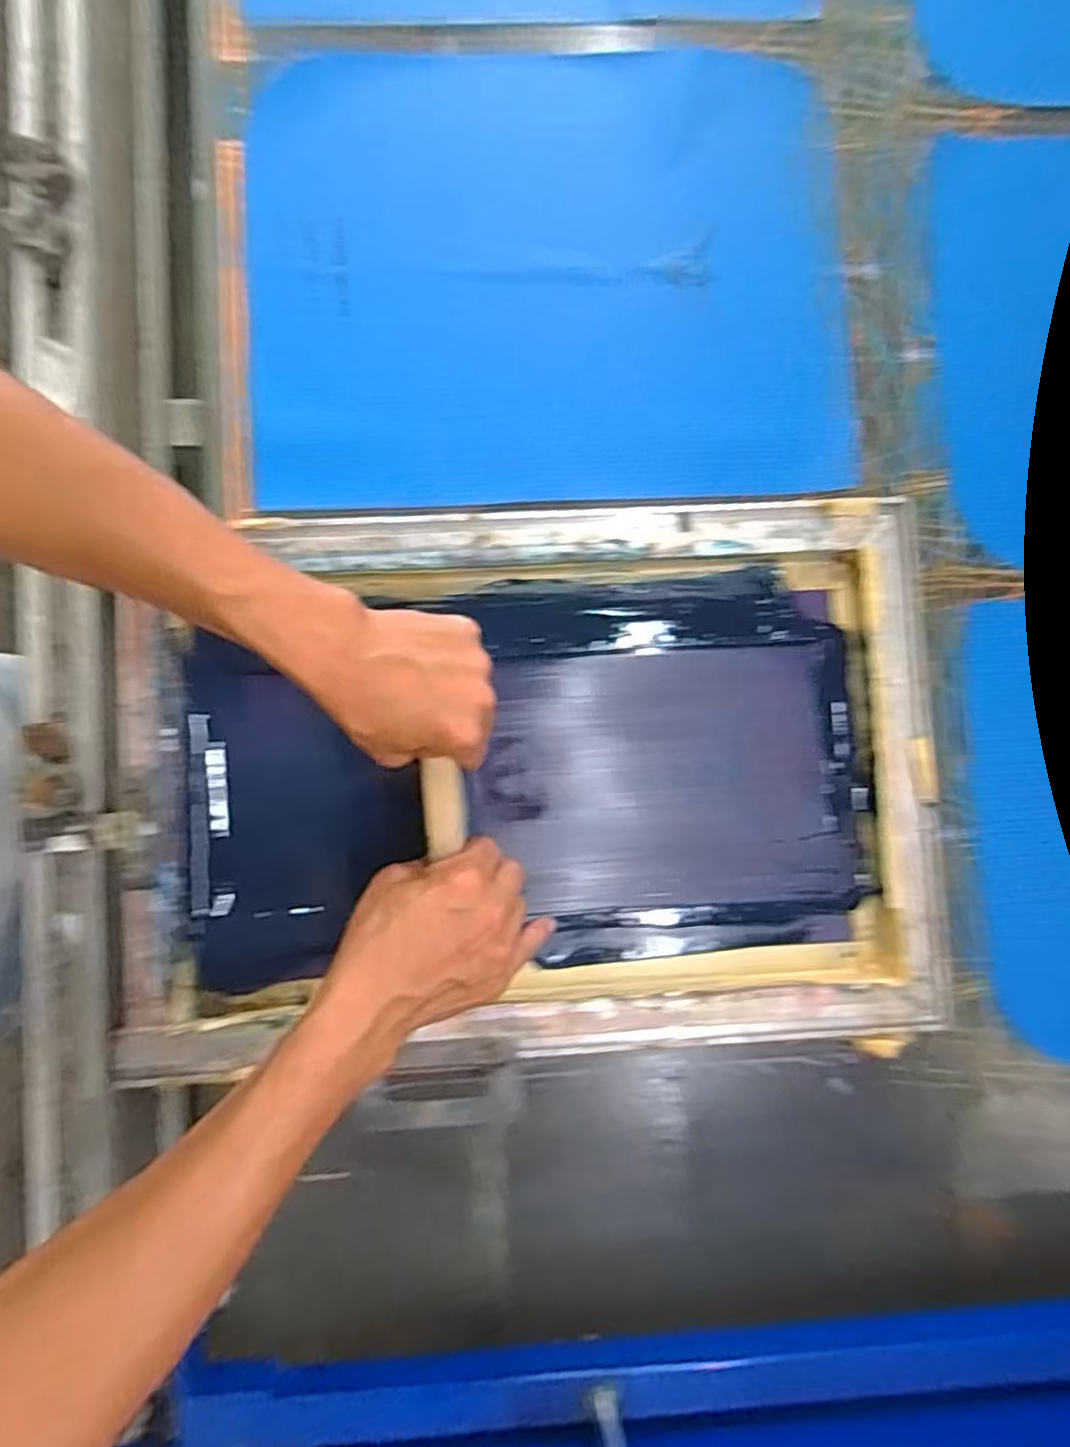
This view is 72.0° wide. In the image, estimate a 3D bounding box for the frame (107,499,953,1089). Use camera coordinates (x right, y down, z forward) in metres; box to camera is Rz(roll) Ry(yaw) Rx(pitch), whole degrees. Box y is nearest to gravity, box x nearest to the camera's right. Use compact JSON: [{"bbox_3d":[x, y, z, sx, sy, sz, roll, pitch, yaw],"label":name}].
[{"bbox_3d":[-0.002,0.041,0.549,0.586,0.050,0.395,-2,88,-3],"label":"frame"}]

